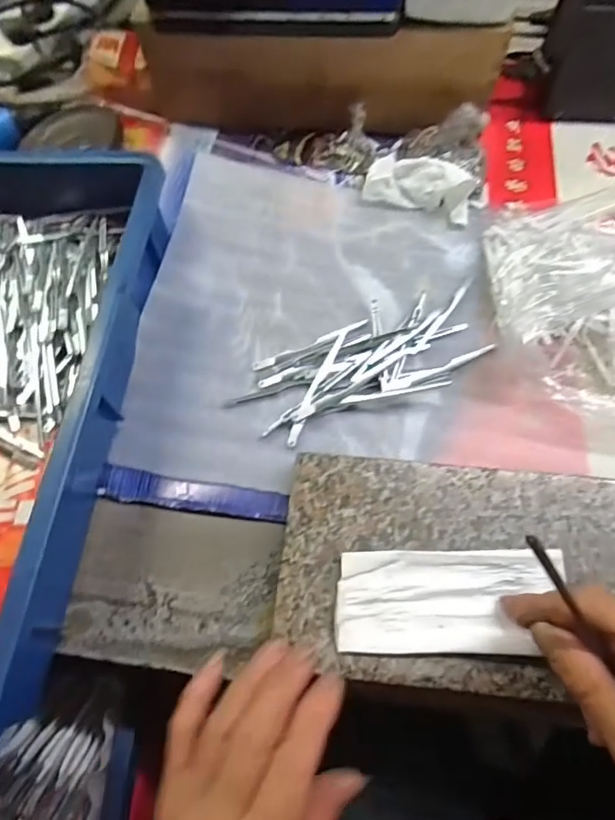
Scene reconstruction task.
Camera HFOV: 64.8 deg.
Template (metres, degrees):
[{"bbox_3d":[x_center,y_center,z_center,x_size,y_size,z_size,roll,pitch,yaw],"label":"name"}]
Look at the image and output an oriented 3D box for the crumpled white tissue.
[{"bbox_3d":[0.103,-0.207,0.444,0.098,0.040,0.049,18,68,10],"label":"crumpled white tissue"}]

